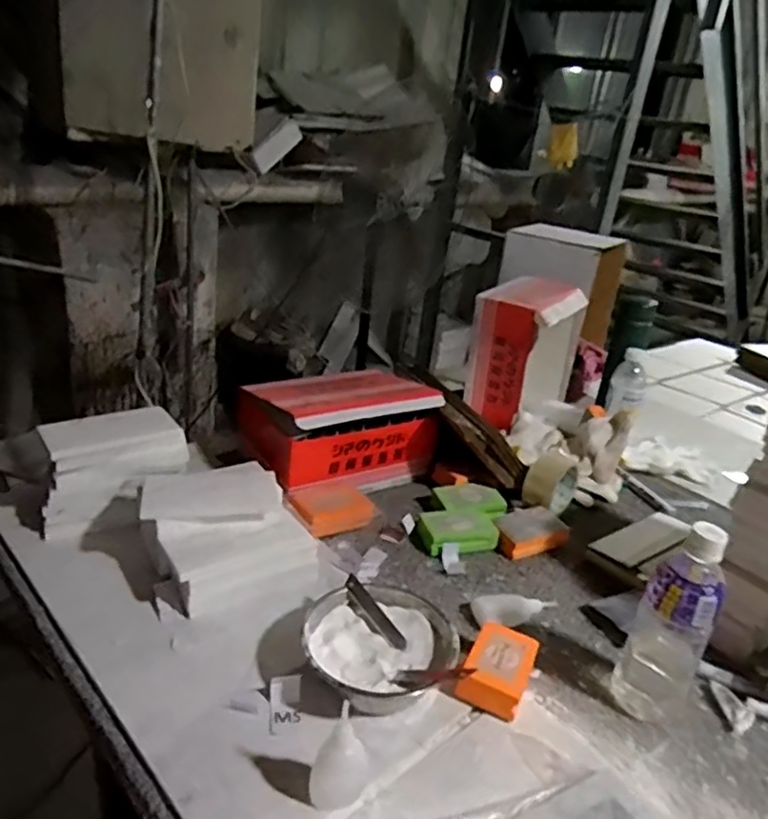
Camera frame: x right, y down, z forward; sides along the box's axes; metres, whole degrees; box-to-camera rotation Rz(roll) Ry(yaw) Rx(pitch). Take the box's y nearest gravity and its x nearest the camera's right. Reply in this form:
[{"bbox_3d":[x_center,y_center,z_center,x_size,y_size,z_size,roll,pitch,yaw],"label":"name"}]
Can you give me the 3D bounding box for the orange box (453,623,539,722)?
[{"bbox_3d":[0.114,0.255,0.663,0.062,0.033,0.095,17,28,23],"label":"orange box"}]

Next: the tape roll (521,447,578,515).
[{"bbox_3d":[0.242,0.102,0.968,0.051,0.089,0.086,22,30,31],"label":"tape roll"}]

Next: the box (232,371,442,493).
[{"bbox_3d":[-0.073,0.022,1.005,0.245,0.124,0.191,-11,30,-31],"label":"box"}]

